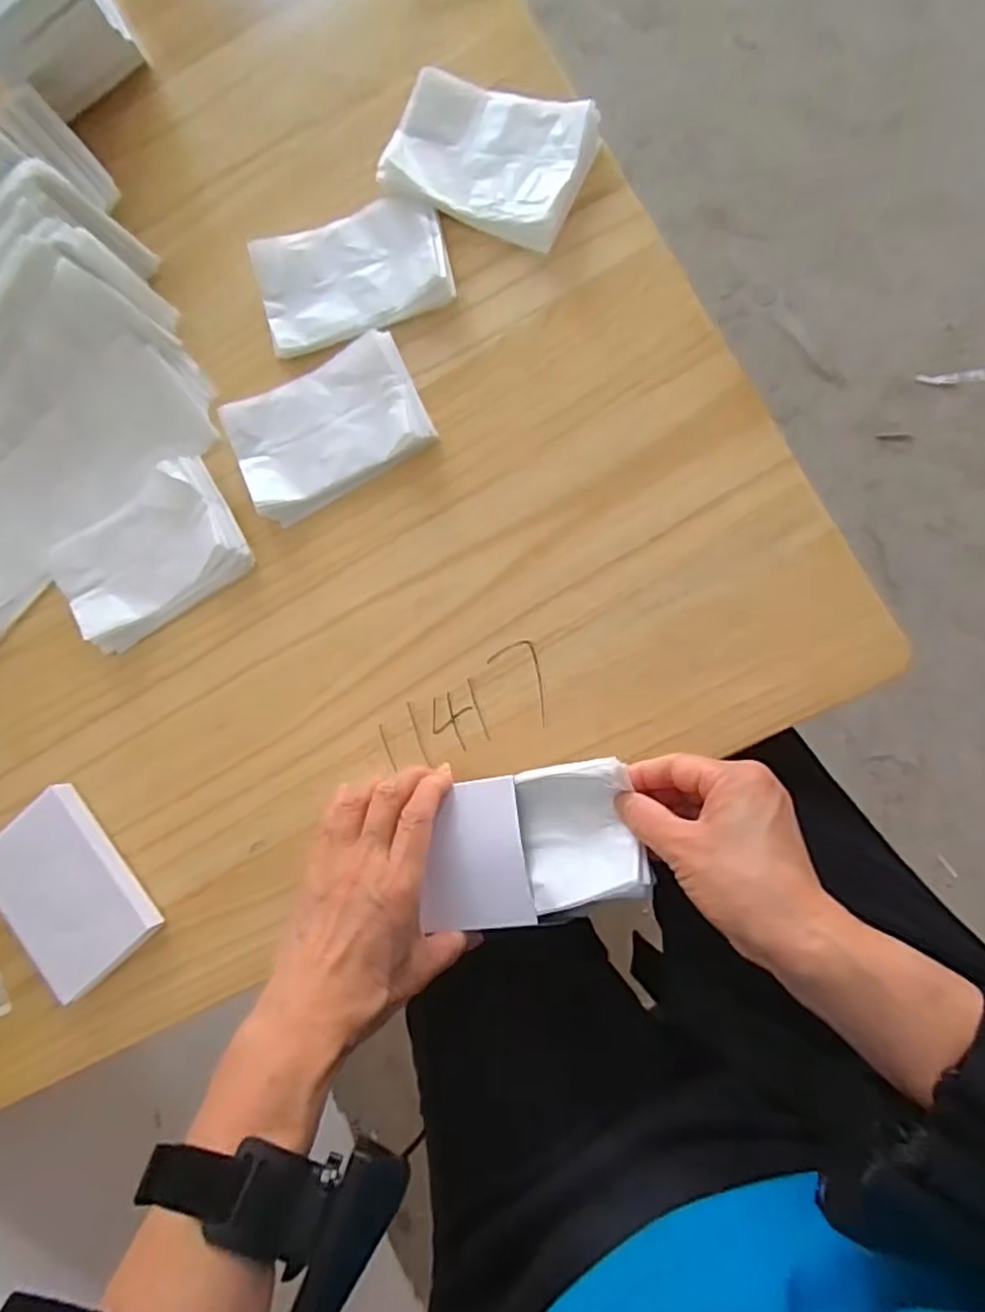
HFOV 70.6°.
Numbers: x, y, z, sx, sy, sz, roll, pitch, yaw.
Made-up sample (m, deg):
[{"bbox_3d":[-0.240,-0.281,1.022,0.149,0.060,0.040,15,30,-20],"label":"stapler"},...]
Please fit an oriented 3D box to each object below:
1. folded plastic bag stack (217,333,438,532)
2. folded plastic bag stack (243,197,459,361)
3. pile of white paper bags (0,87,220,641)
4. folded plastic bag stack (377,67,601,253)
[{"bbox_3d":[-0.110,-0.153,0.469,0.127,0.022,0.084,-25,83,9],"label":"folded plastic bag stack"},{"bbox_3d":[-0.095,-0.264,0.475,0.128,0.026,0.087,-14,85,11],"label":"folded plastic bag stack"},{"bbox_3d":[-0.372,-0.213,0.493,0.288,0.082,0.326,-34,81,8],"label":"pile of white paper bags"},{"bbox_3d":[-0.002,-0.329,0.459,0.129,0.027,0.091,27,93,12],"label":"folded plastic bag stack"}]

